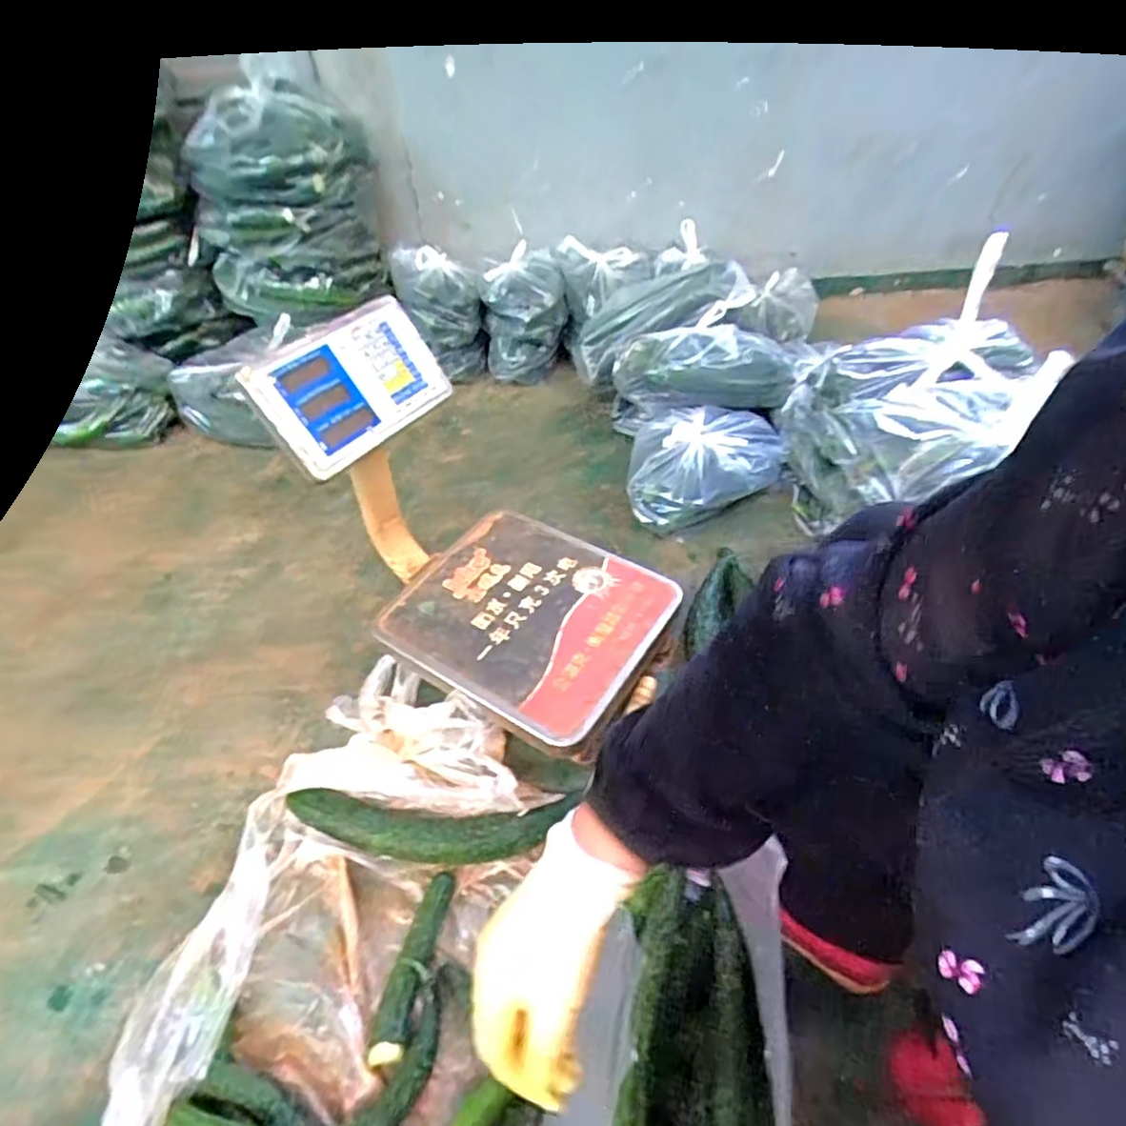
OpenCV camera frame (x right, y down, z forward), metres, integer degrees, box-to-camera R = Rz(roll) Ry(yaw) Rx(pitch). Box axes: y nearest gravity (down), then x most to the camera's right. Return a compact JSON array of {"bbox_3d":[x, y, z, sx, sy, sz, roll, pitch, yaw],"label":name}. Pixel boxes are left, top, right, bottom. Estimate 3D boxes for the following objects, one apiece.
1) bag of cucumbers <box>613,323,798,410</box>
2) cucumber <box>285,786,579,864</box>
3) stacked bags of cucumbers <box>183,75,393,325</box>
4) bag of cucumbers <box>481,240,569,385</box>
[{"bbox_3d":[0.285,-0.371,1.185,0.389,0.120,0.137,-5,48,-19],"label":"bag of cucumbers"},{"bbox_3d":[-0.152,0.304,0.729,0.325,0.049,0.077,-1,46,1],"label":"cucumber"},{"bbox_3d":[-0.533,-0.687,1.224,0.273,0.344,0.297,-36,57,-26],"label":"stacked bags of cucumbers"},{"bbox_3d":[-0.077,-0.505,1.356,0.168,0.226,0.192,-2,46,1],"label":"bag of cucumbers"}]

